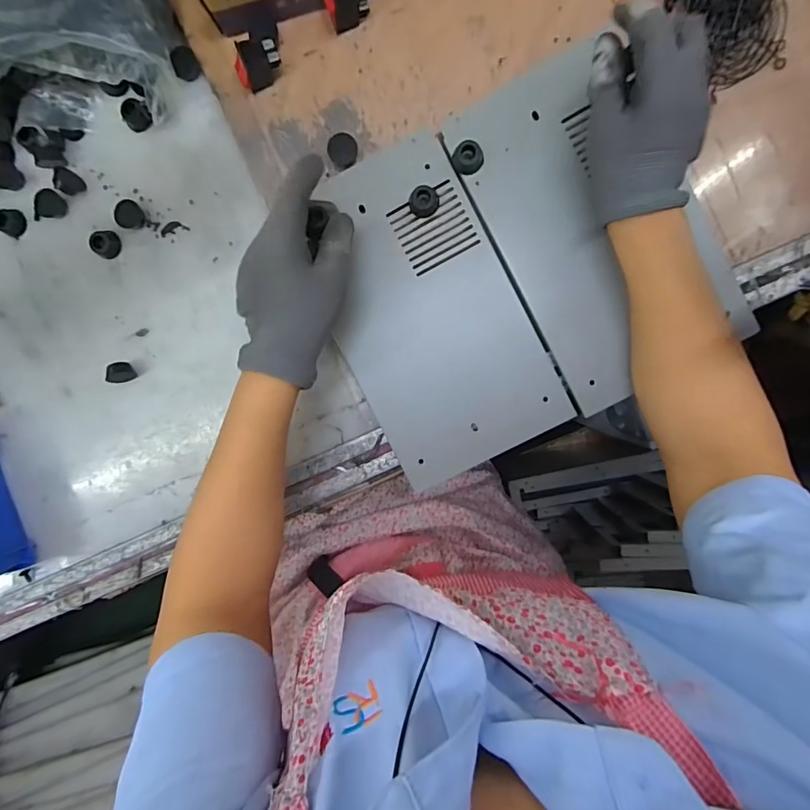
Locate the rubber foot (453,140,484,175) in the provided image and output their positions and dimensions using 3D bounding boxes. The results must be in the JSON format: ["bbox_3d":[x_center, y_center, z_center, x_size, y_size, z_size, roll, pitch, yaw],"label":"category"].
[{"bbox_3d":[0.051,-0.199,0.366,0.023,0.011,0.022,0,96,4],"label":"rubber foot"}]

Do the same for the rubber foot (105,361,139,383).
[{"bbox_3d":[-0.262,-0.030,0.422,0.019,0.023,0.019,-4,95,4],"label":"rubber foot"}]

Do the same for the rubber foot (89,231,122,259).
[{"bbox_3d":[-0.272,-0.146,0.413,0.019,0.017,0.023,5,96,3],"label":"rubber foot"}]

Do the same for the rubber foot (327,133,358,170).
[{"bbox_3d":[-0.053,-0.218,0.390,0.025,0.016,0.022,-23,96,7],"label":"rubber foot"}]

